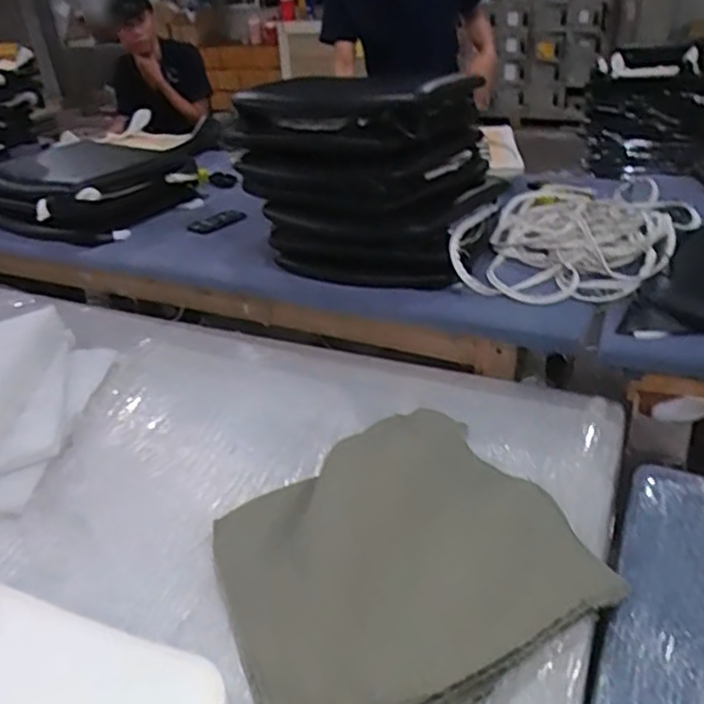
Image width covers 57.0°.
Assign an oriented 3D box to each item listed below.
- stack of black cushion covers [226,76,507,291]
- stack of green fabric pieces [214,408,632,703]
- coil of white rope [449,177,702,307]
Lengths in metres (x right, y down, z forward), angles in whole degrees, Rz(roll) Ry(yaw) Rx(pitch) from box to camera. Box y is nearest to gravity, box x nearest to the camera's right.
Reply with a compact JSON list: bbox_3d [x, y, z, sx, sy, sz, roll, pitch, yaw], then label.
[{"bbox_3d":[0.039,-0.394,1.430,0.485,0.380,0.348,17,36,29],"label":"stack of black cushion covers"},{"bbox_3d":[0.057,0.272,0.881,0.474,0.083,0.461,-21,36,-28],"label":"stack of green fabric pieces"},{"bbox_3d":[0.524,-0.277,1.470,0.430,0.102,0.636,12,34,23],"label":"coil of white rope"}]

